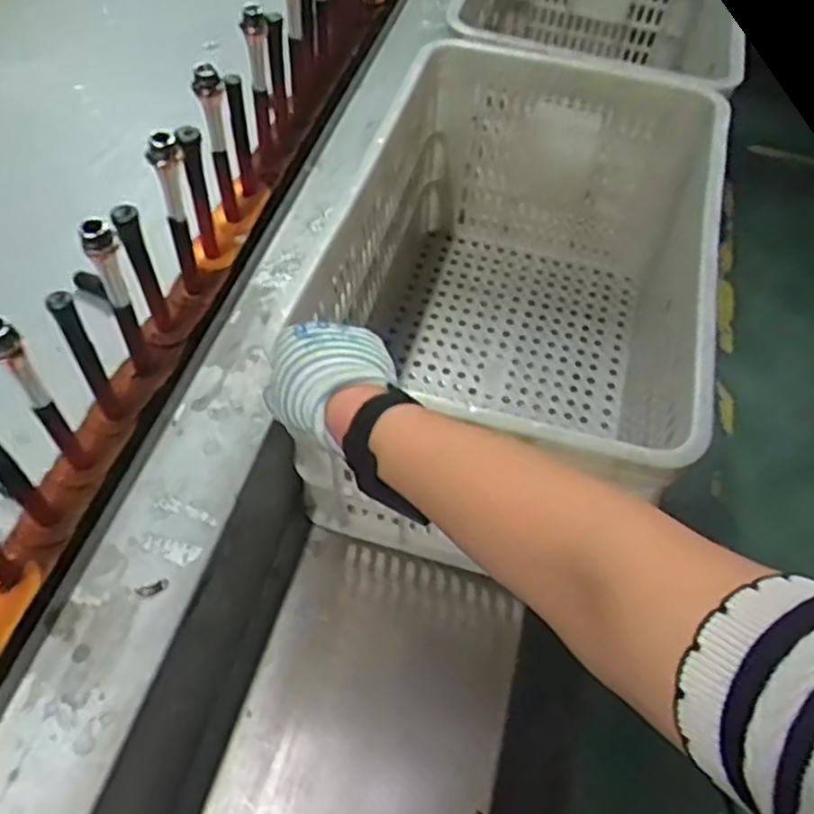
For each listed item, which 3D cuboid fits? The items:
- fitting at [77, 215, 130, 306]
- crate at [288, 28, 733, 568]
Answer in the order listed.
[{"bbox_3d":[-0.228,-0.108,0.551,0.023,0.087,0.018,-20,61,-18],"label":"fitting"},{"bbox_3d":[0.143,-0.145,0.914,0.392,0.381,0.717,14,54,7],"label":"crate"}]

